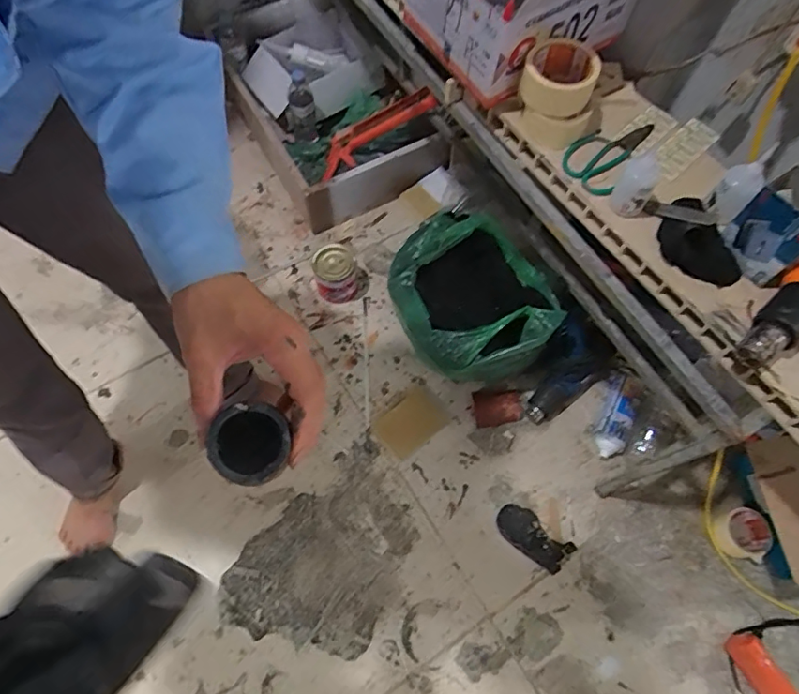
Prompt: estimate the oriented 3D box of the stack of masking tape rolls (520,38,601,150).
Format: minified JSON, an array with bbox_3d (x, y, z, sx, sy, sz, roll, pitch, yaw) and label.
[{"bbox_3d":[0.221,-0.356,0.767,0.107,0.101,0.107,18,67,6],"label":"stack of masking tape rolls"}]

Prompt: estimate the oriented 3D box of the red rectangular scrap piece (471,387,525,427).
[{"bbox_3d":[0.210,0.126,1.155,0.101,0.018,0.079,-6,66,-5],"label":"red rectangular scrap piece"}]

